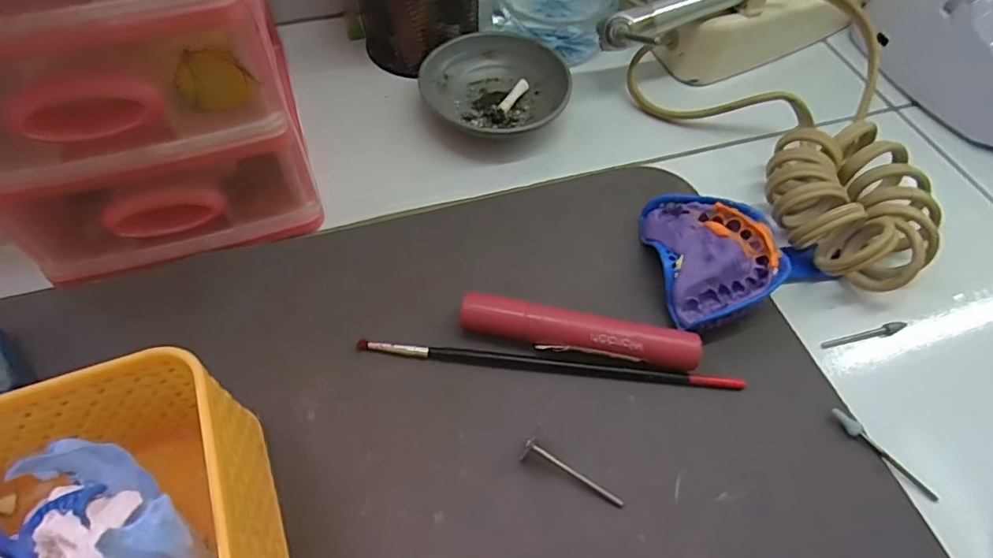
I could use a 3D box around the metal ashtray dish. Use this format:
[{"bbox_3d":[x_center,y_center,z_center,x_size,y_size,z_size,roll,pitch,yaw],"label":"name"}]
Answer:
[{"bbox_3d":[0.000,-0.118,0.328,0.076,0.027,0.076,2,57,-2],"label":"metal ashtray dish"}]

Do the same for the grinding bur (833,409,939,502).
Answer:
[{"bbox_3d":[0.162,0.071,0.222,0.044,0.006,0.006,40,63,21],"label":"grinding bur"}]

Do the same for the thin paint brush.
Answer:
[{"bbox_3d":[0.024,0.038,0.238,0.170,0.005,0.006,6,56,1],"label":"thin paint brush"}]

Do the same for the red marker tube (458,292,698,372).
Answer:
[{"bbox_3d":[0.036,0.025,0.239,0.104,0.016,0.017,10,57,3],"label":"red marker tube"}]

